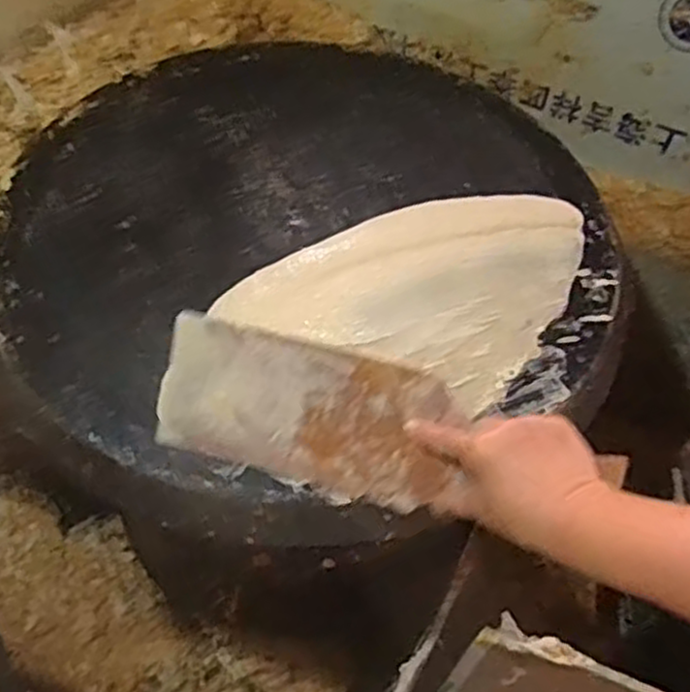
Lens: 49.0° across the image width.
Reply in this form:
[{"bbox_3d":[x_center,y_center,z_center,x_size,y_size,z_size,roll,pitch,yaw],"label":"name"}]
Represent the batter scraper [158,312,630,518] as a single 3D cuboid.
[{"bbox_3d":[-0.028,0.053,0.574,0.230,0.015,0.105,15,98,12],"label":"batter scraper"}]

